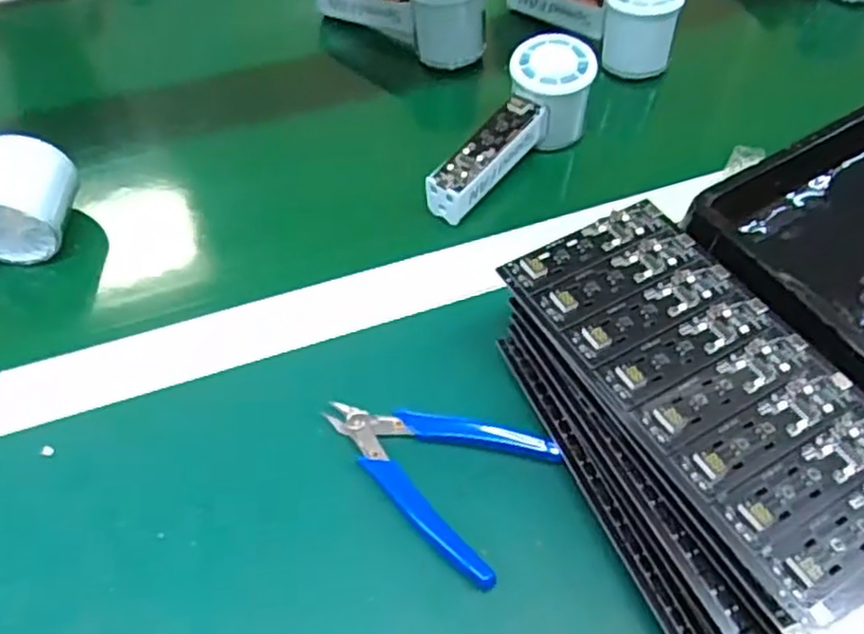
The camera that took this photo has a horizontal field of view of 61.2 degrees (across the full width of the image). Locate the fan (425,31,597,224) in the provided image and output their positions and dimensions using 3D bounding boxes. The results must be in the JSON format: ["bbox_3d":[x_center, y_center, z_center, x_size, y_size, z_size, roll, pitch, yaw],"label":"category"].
[{"bbox_3d":[0.058,-0.126,0.494,0.055,0.058,0.148,26,57,18],"label":"fan"}]

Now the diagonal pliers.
[{"bbox_3d":[0.009,0.067,0.366,0.077,0.010,0.116,-37,61,-25],"label":"diagonal pliers"}]

